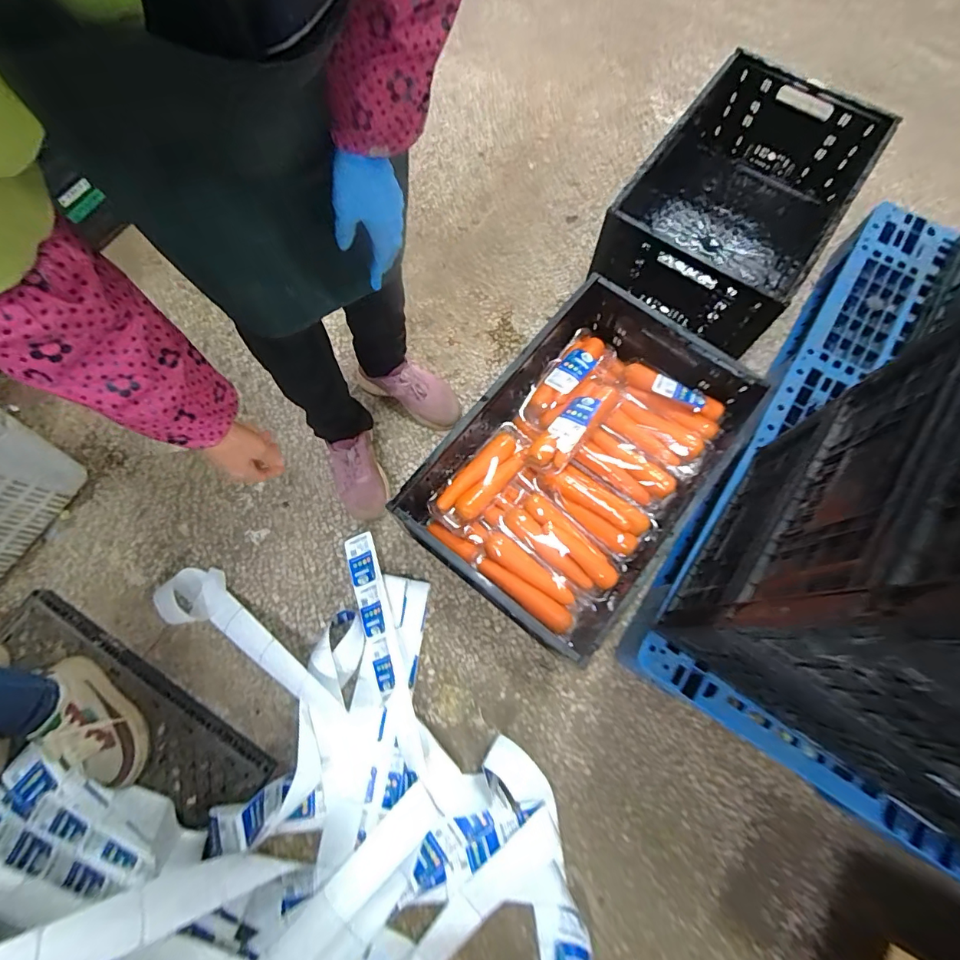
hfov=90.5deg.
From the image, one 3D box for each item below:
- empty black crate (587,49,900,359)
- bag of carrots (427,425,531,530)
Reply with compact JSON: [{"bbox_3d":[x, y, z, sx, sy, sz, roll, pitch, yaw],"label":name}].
[{"bbox_3d":[0.590,-0.649,1.148,0.453,0.255,0.609,37,74,11],"label":"empty black crate"},{"bbox_3d":[0.006,-0.012,0.926,0.102,0.066,0.242,43,76,13],"label":"bag of carrots"}]

